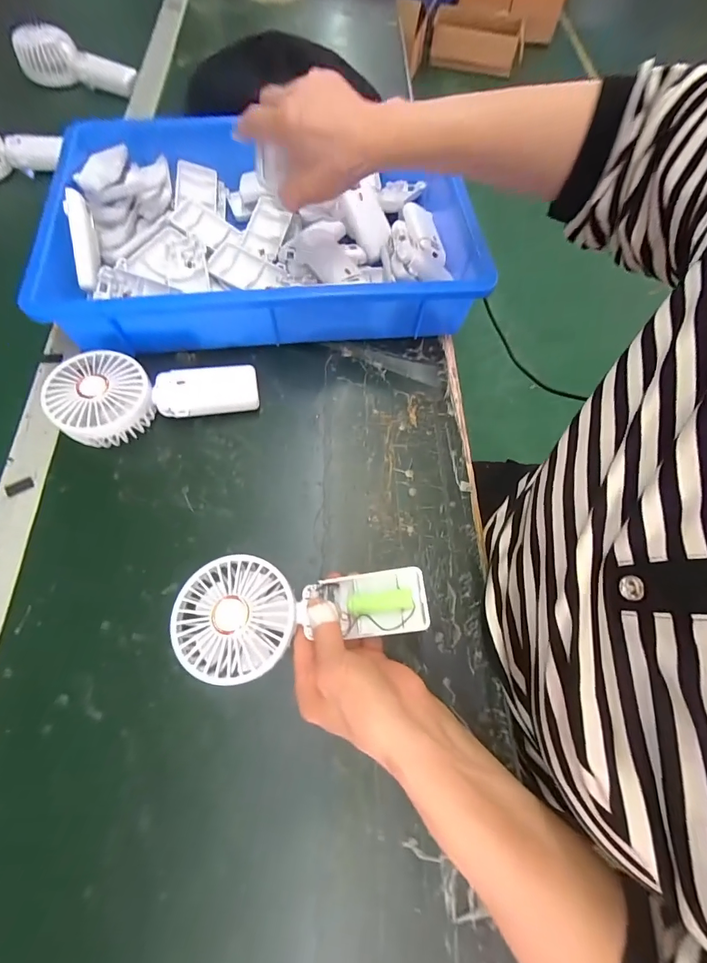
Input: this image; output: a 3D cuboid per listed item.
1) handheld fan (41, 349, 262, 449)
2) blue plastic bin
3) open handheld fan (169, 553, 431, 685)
[{"bbox_3d":[-0.181,-0.075,0.365,0.179,0.041,0.088,-2,69,-4],"label":"handheld fan"},{"bbox_3d":[-0.086,-0.283,0.430,0.403,0.076,0.280,-4,69,-4],"label":"blue plastic bin"},{"bbox_3d":[-0.038,0.094,0.289,0.177,0.025,0.081,-3,69,-5],"label":"open handheld fan"}]

